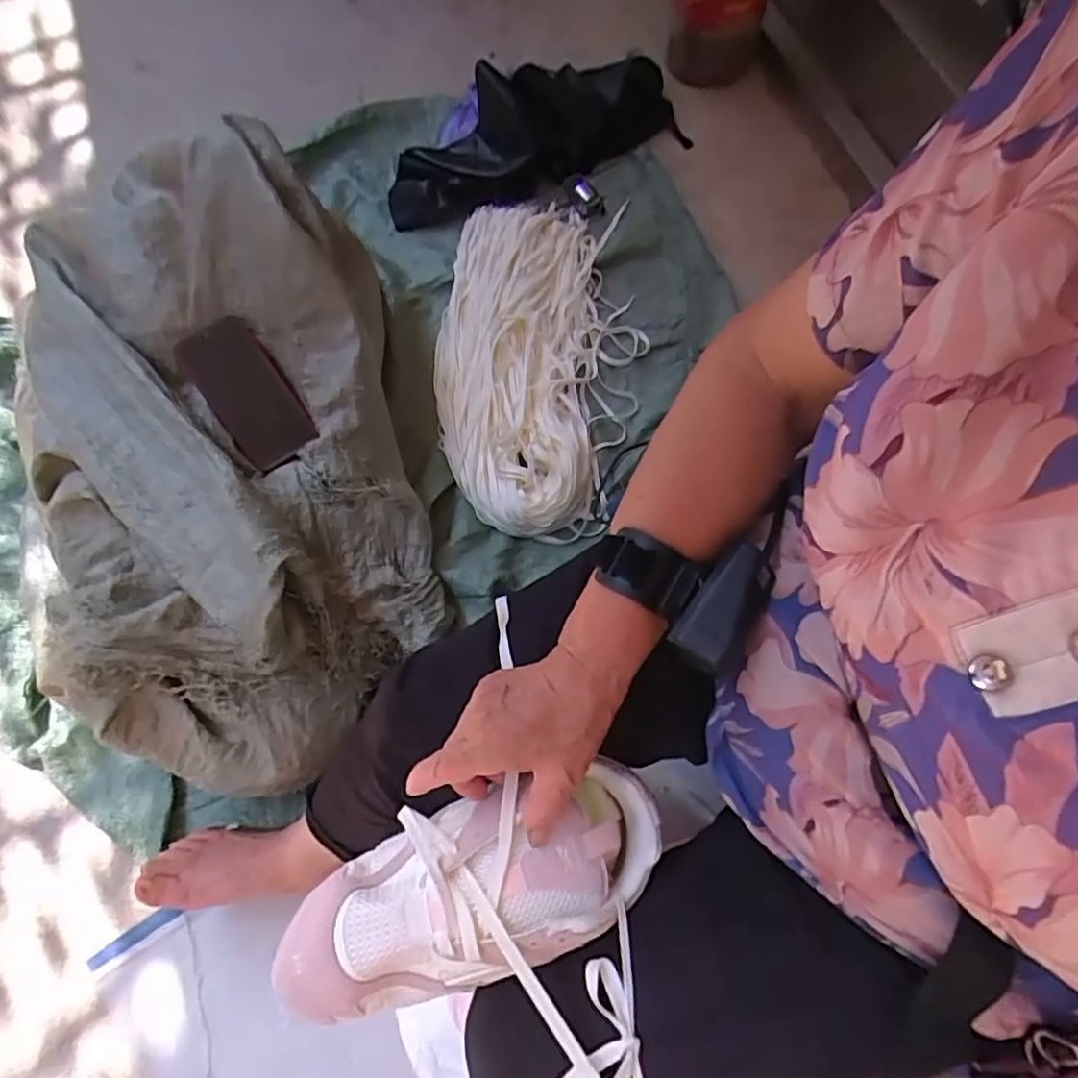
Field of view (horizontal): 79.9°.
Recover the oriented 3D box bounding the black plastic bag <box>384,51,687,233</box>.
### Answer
[{"bbox_3d":[-0.013,-0.702,1.090,0.527,0.102,0.208,-17,71,-7],"label":"black plastic bag"}]

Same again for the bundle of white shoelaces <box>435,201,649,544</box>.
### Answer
[{"bbox_3d":[-0.012,-0.279,0.933,0.283,0.065,0.564,8,70,6],"label":"bundle of white shoelaces"}]

